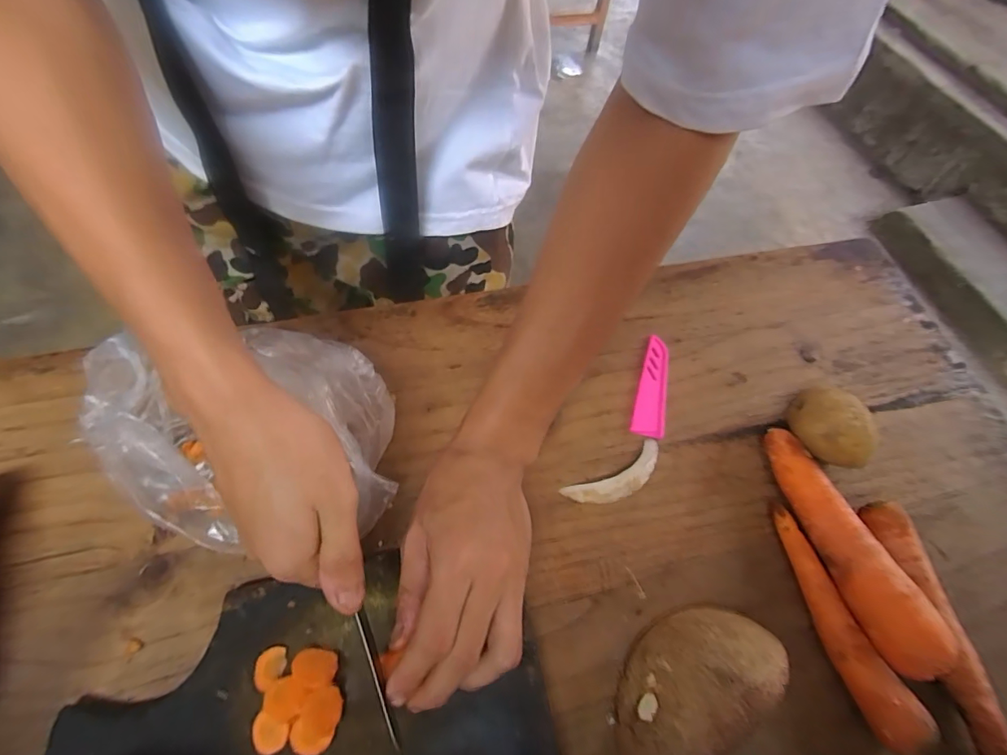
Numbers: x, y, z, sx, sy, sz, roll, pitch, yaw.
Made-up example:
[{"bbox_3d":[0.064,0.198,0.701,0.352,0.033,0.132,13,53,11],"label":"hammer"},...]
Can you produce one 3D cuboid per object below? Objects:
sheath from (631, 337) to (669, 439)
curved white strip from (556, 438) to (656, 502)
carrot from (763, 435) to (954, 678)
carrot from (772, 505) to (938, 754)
[{"bbox_3d":[0.119,0.006,0.382,0.024,0.005,0.087,16,60,3],"label":"sheath"},{"bbox_3d":[0.083,0.070,0.341,0.081,0.018,0.027,-26,66,-19],"label":"curved white strip"},{"bbox_3d":[0.226,0.105,0.314,0.034,0.033,0.156,-12,62,-12],"label":"carrot"},{"bbox_3d":[0.211,0.150,0.301,0.027,0.028,0.136,-12,62,-12],"label":"carrot"}]

